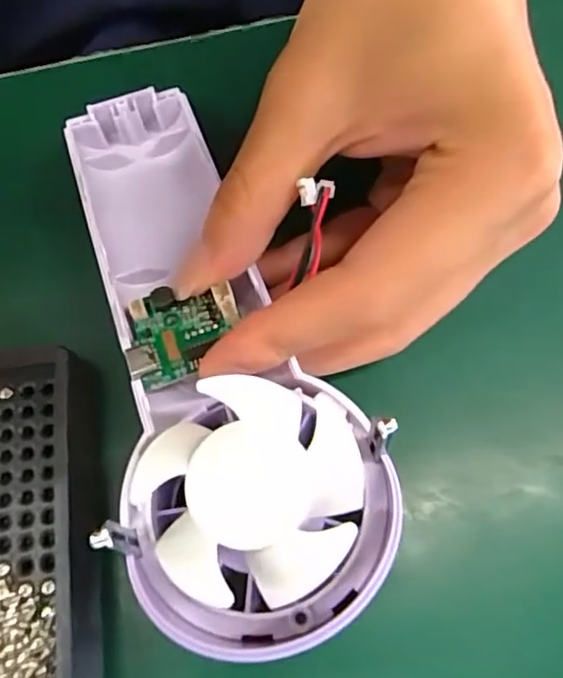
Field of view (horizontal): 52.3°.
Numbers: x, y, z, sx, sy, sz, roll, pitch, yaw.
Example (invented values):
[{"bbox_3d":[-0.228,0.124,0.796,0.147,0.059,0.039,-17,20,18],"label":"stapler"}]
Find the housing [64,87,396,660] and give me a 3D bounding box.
[{"bbox_3d":[-0.022,-0.011,0.158,0.067,0.038,0.170,-20,53,-6],"label":"housing"}]

